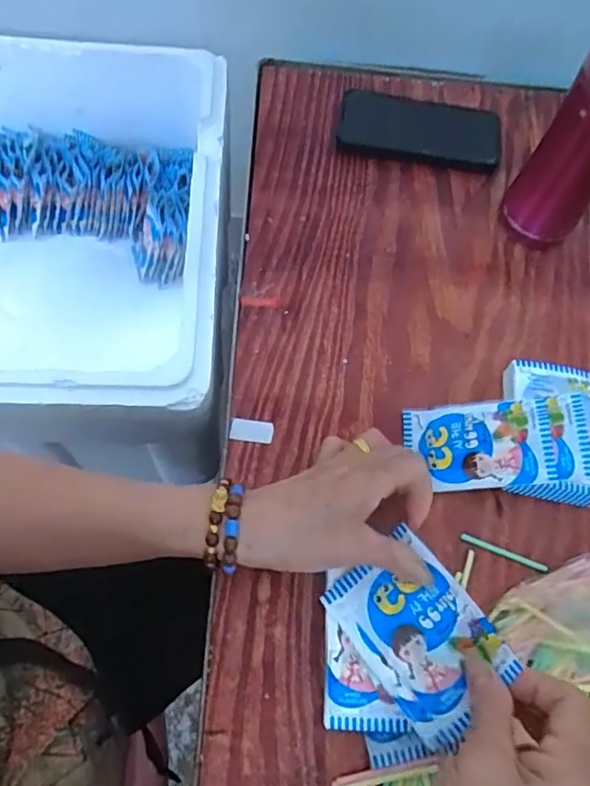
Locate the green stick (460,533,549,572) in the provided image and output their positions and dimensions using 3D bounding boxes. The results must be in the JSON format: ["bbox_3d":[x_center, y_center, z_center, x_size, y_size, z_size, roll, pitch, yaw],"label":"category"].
[{"bbox_3d":[0.152,0.116,0.398,0.063,0.004,0.006,21,66,7],"label":"green stick"}]

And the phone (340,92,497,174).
[{"bbox_3d":[0.129,-0.271,0.564,0.163,0.013,0.086,9,65,1],"label":"phone"}]

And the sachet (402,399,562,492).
[{"bbox_3d":[0.135,0.038,0.409,0.102,0.010,0.066,-10,65,20],"label":"sachet"}]

